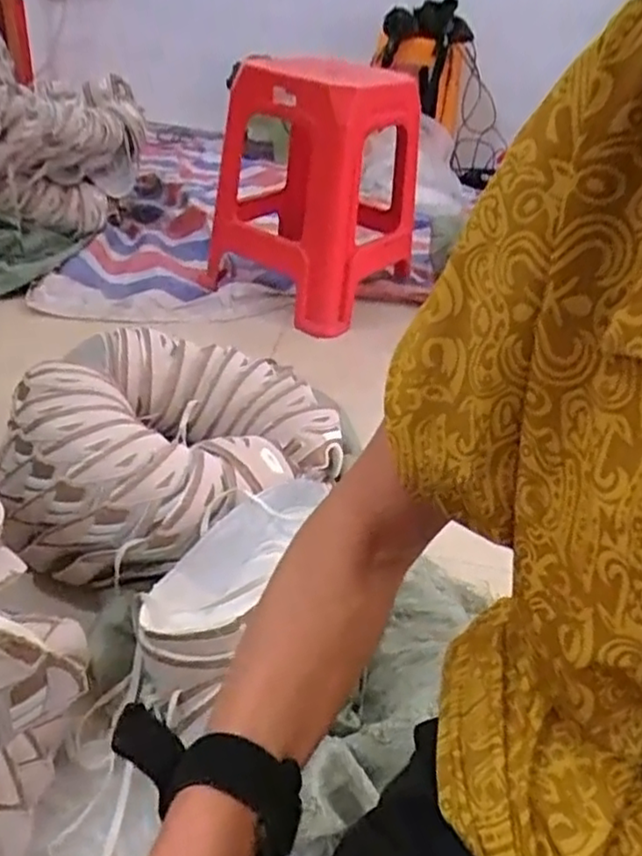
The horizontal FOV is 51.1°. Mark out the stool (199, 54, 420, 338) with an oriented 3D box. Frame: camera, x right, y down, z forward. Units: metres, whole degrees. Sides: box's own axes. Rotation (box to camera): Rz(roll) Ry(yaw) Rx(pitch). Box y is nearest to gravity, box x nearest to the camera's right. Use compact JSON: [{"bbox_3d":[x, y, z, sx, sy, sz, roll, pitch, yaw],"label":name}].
[{"bbox_3d":[-0.009,-0.527,1.486,0.345,0.456,0.397,30,41,28],"label":"stool"}]

